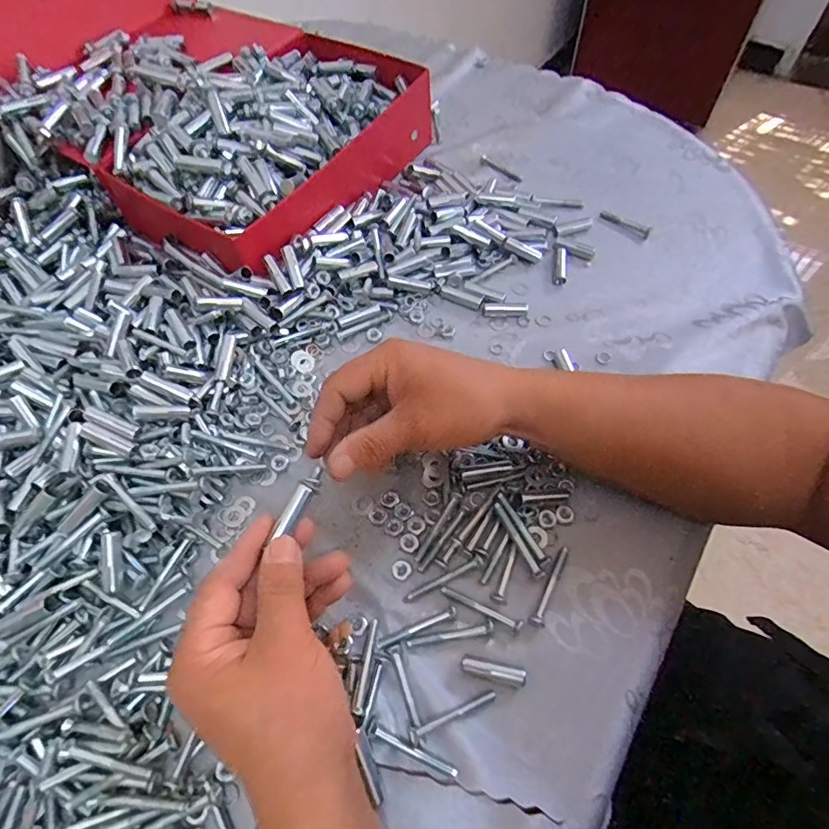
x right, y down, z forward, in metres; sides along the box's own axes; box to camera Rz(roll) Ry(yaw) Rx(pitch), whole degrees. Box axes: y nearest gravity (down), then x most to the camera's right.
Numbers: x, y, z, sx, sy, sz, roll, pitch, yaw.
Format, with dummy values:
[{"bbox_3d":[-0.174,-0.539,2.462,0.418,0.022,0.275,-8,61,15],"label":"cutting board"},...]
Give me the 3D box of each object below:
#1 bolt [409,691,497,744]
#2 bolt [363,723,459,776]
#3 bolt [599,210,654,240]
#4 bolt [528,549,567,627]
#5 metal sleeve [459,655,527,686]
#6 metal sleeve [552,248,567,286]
[{"bbox_3d":[0.023,0.179,0.294,0.056,0.008,0.008,-23,63,-11],"label":"bolt"},{"bbox_3d":[-0.002,0.195,0.286,0.056,0.008,0.005,20,64,13],"label":"bolt"},{"bbox_3d":[0.214,-0.194,0.501,0.053,0.009,0.009,29,66,17],"label":"bolt"},{"bbox_3d":[0.091,0.115,0.329,0.010,0.006,0.056,24,65,15],"label":"bolt"},{"bbox_3d":[0.049,0.159,0.306,0.040,0.008,0.010,11,62,8],"label":"metal sleeve"},{"bbox_3d":[0.141,-0.143,0.472,0.013,0.009,0.041,8,62,7],"label":"metal sleeve"}]

